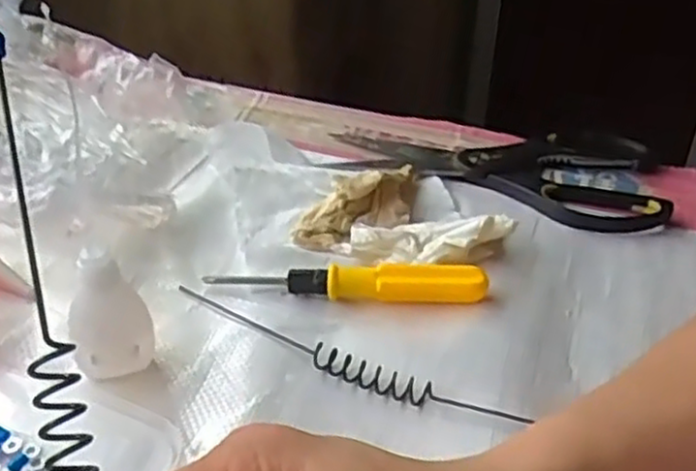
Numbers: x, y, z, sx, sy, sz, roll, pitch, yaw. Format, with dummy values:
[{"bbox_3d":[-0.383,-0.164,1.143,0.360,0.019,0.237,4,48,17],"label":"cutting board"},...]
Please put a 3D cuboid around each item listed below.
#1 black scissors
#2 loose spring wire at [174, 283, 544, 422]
[{"bbox_3d":[0.099,-0.050,0.500,0.209,0.009,0.111,12,36,15],"label":"black scissors"},{"bbox_3d":[-0.008,0.056,0.356,0.186,0.009,0.018,19,38,23],"label":"loose spring wire"}]

